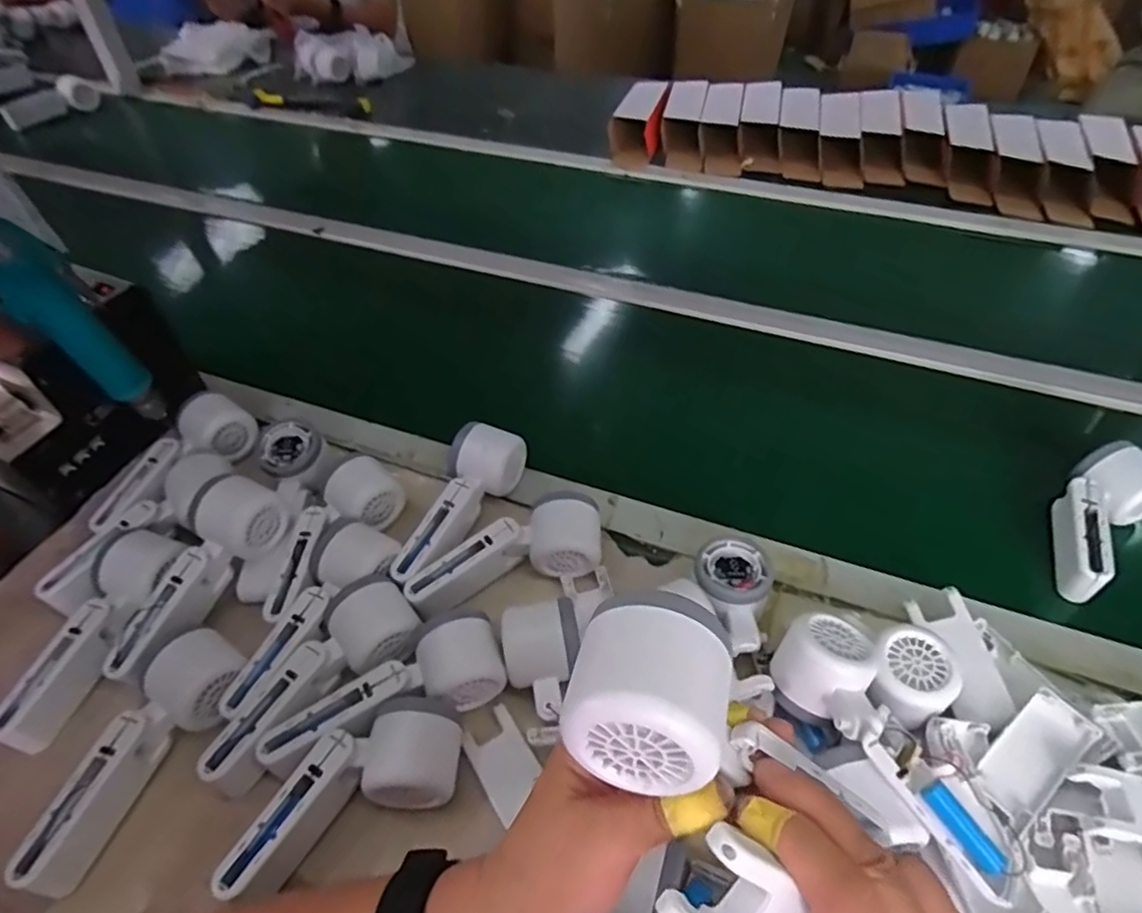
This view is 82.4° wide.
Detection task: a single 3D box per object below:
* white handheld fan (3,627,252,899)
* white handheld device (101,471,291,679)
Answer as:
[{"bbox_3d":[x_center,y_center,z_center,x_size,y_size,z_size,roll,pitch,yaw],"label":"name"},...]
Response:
[{"bbox_3d":[-0.290,0.198,0.439,0.054,0.044,0.168,16,50,16],"label":"white handheld fan"},{"bbox_3d":[-0.297,0.092,0.516,0.051,0.056,0.167,19,63,19],"label":"white handheld device"}]

